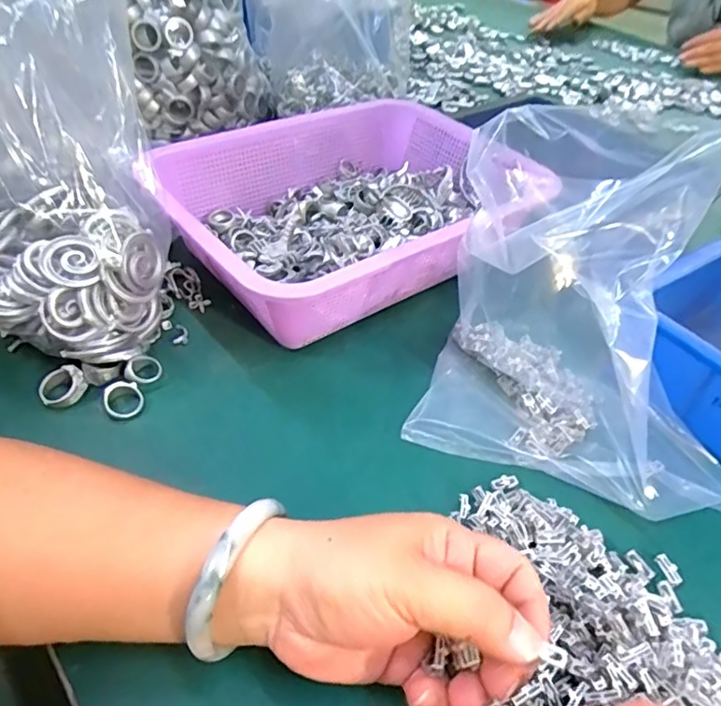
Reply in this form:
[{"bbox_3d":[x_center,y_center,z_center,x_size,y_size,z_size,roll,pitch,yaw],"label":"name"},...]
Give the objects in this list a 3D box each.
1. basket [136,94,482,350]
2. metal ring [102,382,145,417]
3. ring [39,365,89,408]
[{"bbox_3d":[-0.006,-0.125,0.487,0.316,0.084,0.217,-32,56,-32],"label":"basket"},{"bbox_3d":[-0.153,0.030,0.366,0.026,0.008,0.026,10,60,-18],"label":"metal ring"},{"bbox_3d":[-0.192,0.023,0.366,0.028,0.011,0.024,-25,82,-7],"label":"ring"}]

